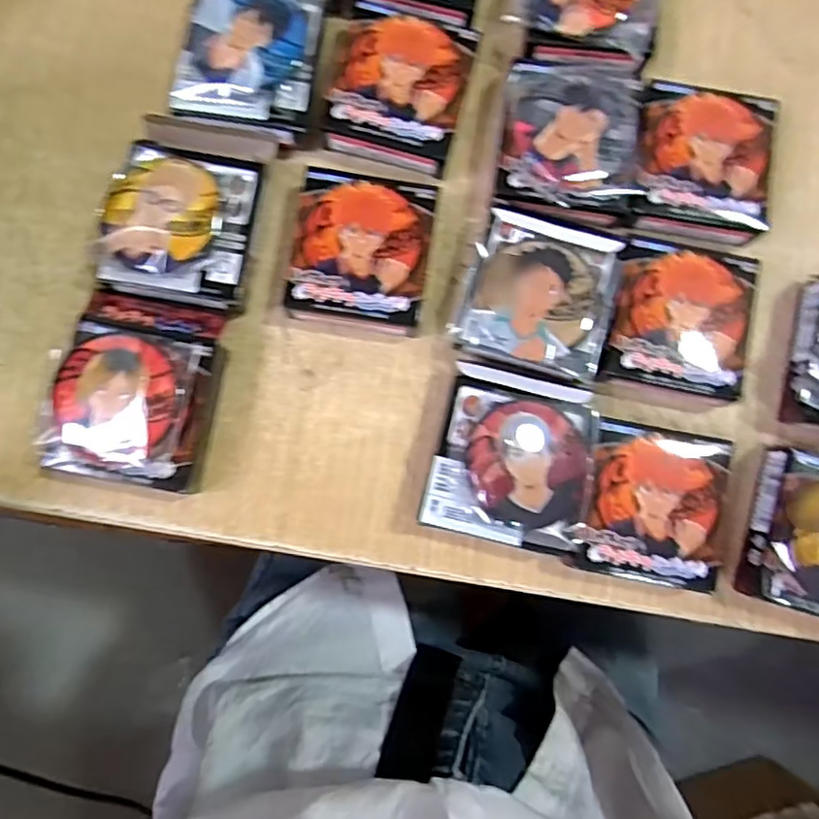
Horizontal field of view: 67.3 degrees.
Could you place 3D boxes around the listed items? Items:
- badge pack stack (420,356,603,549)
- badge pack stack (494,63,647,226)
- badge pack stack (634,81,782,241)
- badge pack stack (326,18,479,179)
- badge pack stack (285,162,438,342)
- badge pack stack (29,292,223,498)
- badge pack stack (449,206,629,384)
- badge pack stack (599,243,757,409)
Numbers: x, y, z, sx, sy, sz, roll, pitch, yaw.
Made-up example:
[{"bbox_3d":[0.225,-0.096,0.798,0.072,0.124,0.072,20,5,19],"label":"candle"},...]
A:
[{"bbox_3d":[0.047,0.023,0.282,0.071,0.036,0.076,14,82,0],"label":"badge pack stack"},{"bbox_3d":[0.078,-0.133,0.304,0.068,0.034,0.075,3,82,-1],"label":"badge pack stack"},{"bbox_3d":[0.148,-0.124,0.308,0.072,0.019,0.072,10,82,-1],"label":"badge pack stack"},{"bbox_3d":[-0.006,-0.159,0.308,0.064,0.022,0.071,15,82,0],"label":"badge pack stack"},{"bbox_3d":[-0.023,-0.075,0.298,0.063,0.023,0.071,8,82,-1],"label":"badge pack stack"},{"bbox_3d":[-0.125,-0.009,0.282,0.068,0.031,0.083,12,82,0],"label":"badge pack stack"},{"bbox_3d":[0.061,-0.054,0.294,0.067,0.033,0.074,18,82,1],"label":"badge pack stack"},{"bbox_3d":[0.128,-0.043,0.296,0.067,0.021,0.069,11,82,0],"label":"badge pack stack"}]

